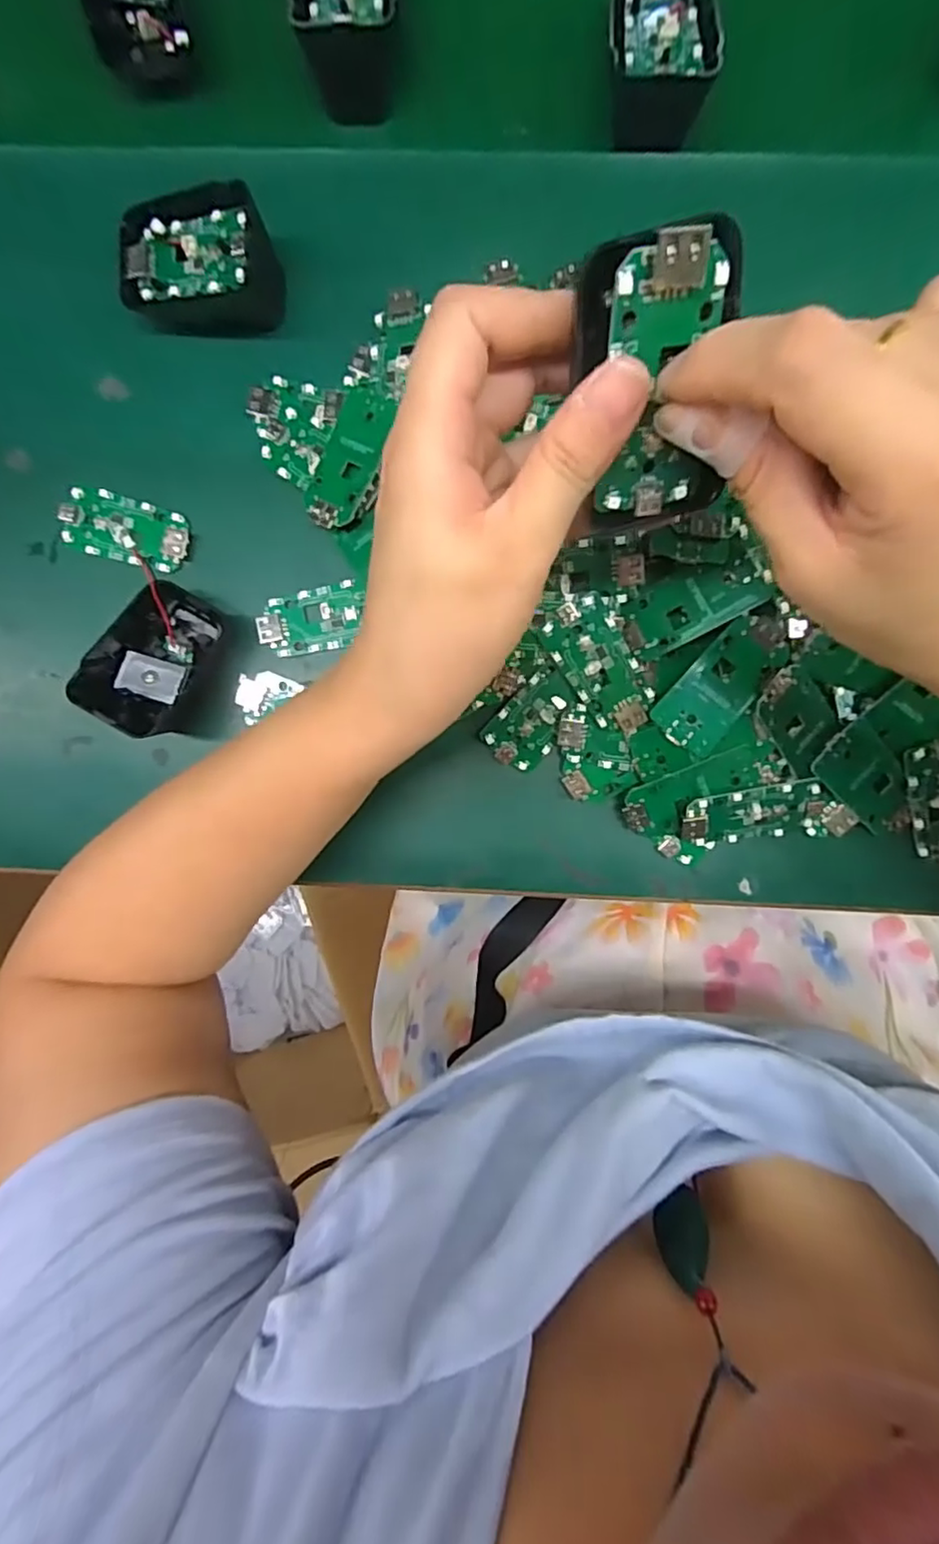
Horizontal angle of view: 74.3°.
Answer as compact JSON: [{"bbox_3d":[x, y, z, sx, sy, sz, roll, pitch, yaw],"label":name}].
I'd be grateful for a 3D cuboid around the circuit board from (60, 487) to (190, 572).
[{"bbox_3d":[-0.169,-0.119,0.303,0.062,0.011,0.031,15,95,0],"label":"circuit board"}]

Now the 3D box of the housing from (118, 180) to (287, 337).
[{"bbox_3d":[-0.122,-0.227,0.278,0.070,0.037,0.045,2,95,1],"label":"housing"}]

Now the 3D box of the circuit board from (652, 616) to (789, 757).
[{"bbox_3d":[0.112,-0.038,0.275,0.029,0.004,0.061,41,104,6],"label":"circuit board"}]

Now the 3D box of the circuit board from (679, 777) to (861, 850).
[{"bbox_3d":[0.140,0.020,0.293,0.078,0.010,0.032,-8,129,5],"label":"circuit board"}]

